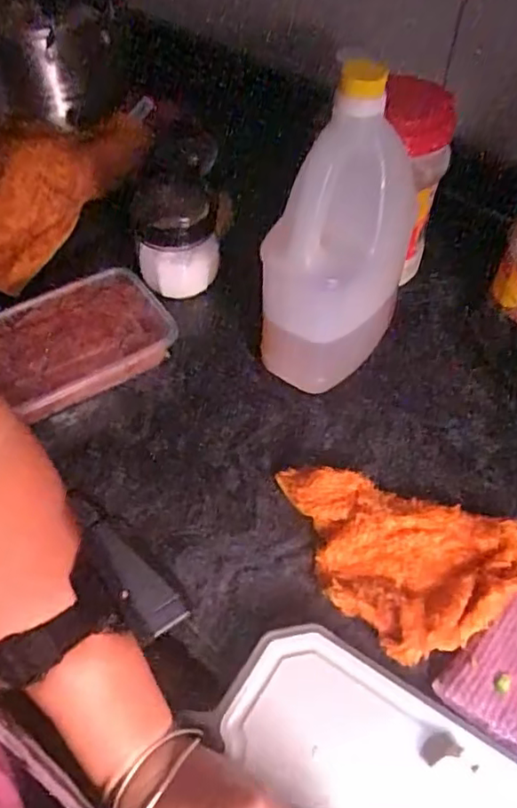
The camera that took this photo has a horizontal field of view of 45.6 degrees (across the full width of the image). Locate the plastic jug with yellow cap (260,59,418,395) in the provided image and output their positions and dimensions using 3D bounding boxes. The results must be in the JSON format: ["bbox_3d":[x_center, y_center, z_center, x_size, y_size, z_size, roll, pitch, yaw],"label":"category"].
[{"bbox_3d":[0.067,-0.134,0.483,0.096,0.253,0.125,15,54,10],"label":"plastic jug with yellow cap"}]

